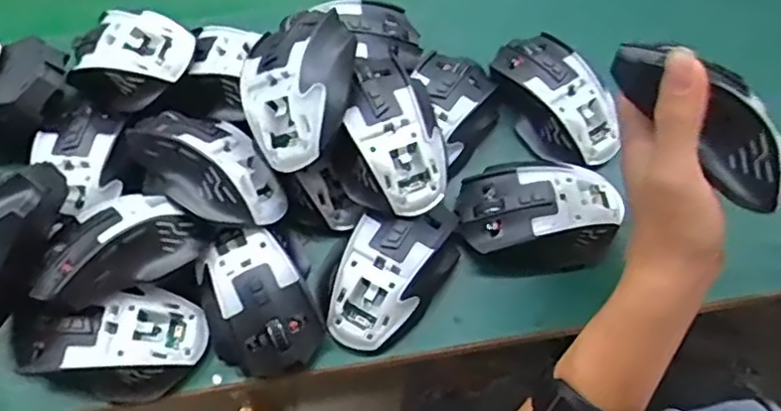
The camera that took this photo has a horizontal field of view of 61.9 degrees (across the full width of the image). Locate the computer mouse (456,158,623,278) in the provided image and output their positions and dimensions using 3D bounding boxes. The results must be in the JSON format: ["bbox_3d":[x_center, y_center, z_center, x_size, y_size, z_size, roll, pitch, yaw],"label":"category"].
[{"bbox_3d":[0.107,0.005,0.455,0.117,0.041,0.078,5,66,1],"label":"computer mouse"}]

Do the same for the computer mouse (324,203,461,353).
[{"bbox_3d":[0.000,0.042,0.433,0.066,0.037,0.111,31,69,11],"label":"computer mouse"}]

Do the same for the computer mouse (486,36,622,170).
[{"bbox_3d":[0.123,-0.081,0.489,0.065,0.033,0.114,-32,71,-14],"label":"computer mouse"}]

